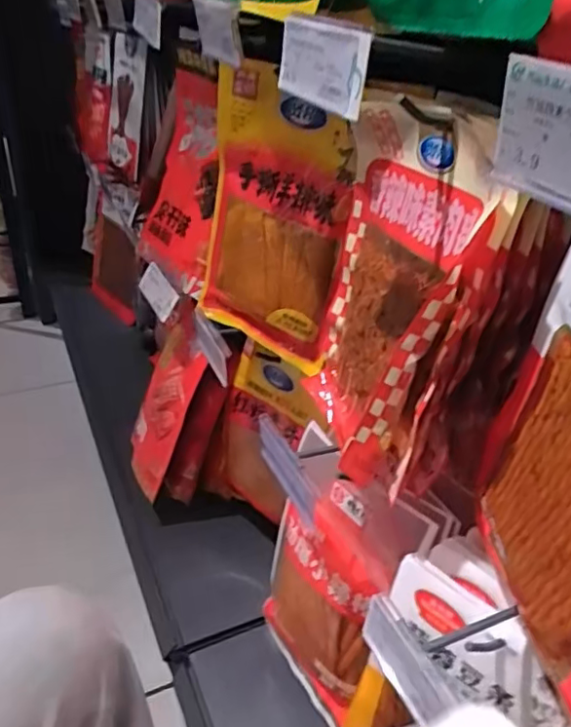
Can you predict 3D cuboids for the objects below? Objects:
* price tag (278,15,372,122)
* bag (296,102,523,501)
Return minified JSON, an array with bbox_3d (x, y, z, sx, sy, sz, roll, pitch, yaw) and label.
[{"bbox_3d":[0.020,-0.168,0.333,0.008,0.042,0.096,-5,33,-24],"label":"price tag"},{"bbox_3d":[0.069,-0.048,0.442,0.032,0.268,0.157,1,32,-23],"label":"bag"}]

